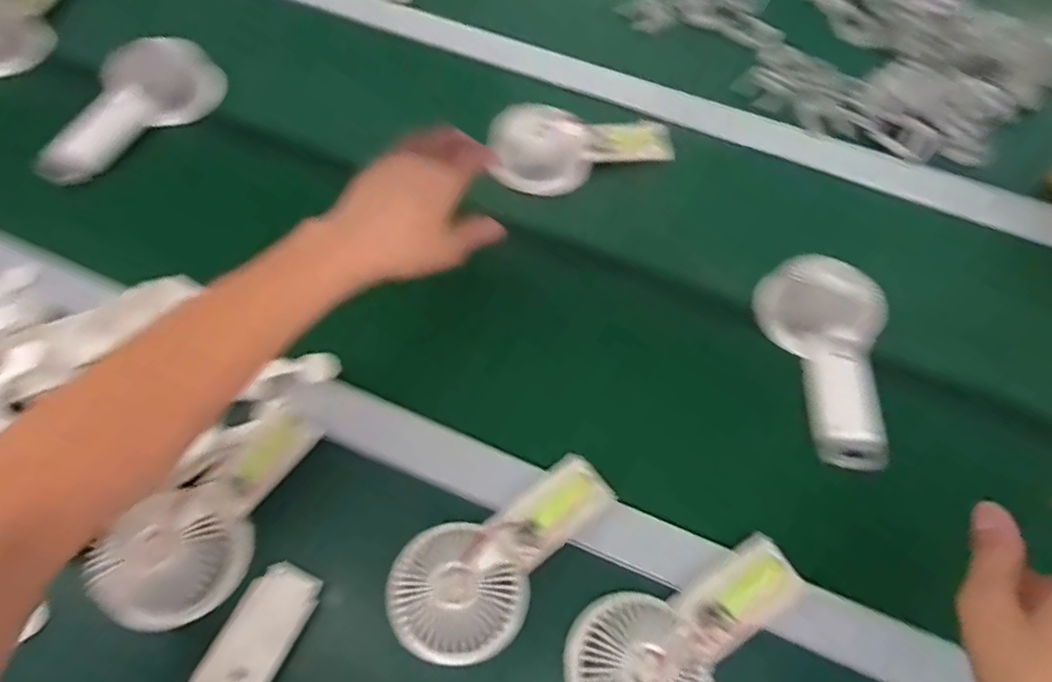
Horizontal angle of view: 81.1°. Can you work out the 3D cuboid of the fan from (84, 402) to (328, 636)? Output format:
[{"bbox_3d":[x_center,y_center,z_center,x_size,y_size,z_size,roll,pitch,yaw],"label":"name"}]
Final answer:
[{"bbox_3d":[-0.216,0.117,0.429,0.075,0.046,0.162,32,66,13],"label":"fan"}]

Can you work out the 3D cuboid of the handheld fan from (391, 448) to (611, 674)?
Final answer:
[{"bbox_3d":[-0.016,0.141,0.418,0.165,0.034,0.084,-40,71,-20],"label":"handheld fan"}]

